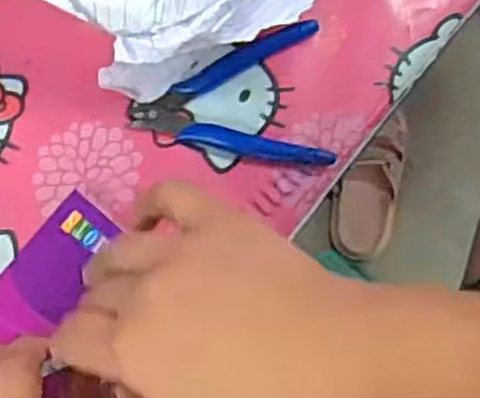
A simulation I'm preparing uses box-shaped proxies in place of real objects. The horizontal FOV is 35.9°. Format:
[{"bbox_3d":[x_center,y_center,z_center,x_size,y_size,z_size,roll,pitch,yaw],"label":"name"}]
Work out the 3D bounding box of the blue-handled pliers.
[{"bbox_3d":[-0.007,-0.054,0.440,0.113,0.010,0.082,-9,87,1],"label":"blue-handled pliers"}]

